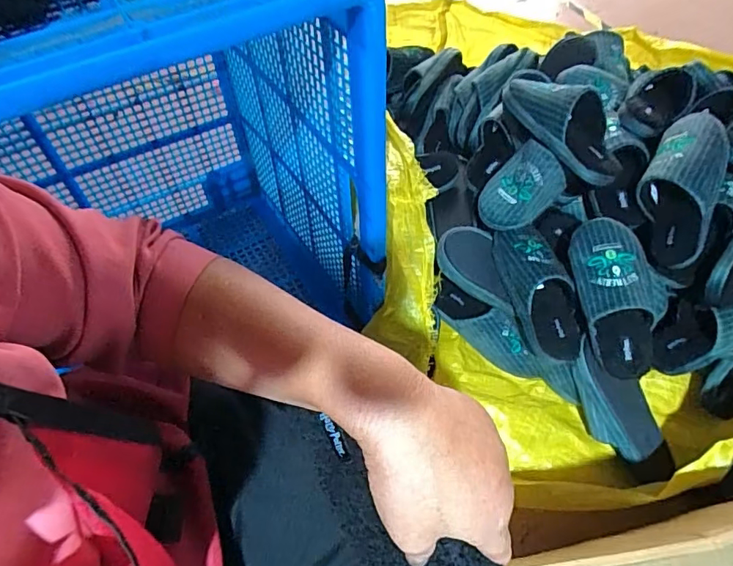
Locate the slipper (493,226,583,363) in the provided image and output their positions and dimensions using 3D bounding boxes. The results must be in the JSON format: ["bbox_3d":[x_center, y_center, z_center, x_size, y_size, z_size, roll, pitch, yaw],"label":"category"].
[{"bbox_3d":[0.294,0.014,0.816,0.099,0.075,0.238,-19,82,-12],"label":"slipper"}]

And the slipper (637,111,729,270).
[{"bbox_3d":[0.501,-0.153,0.787,0.108,0.087,0.249,9,91,9],"label":"slipper"}]

